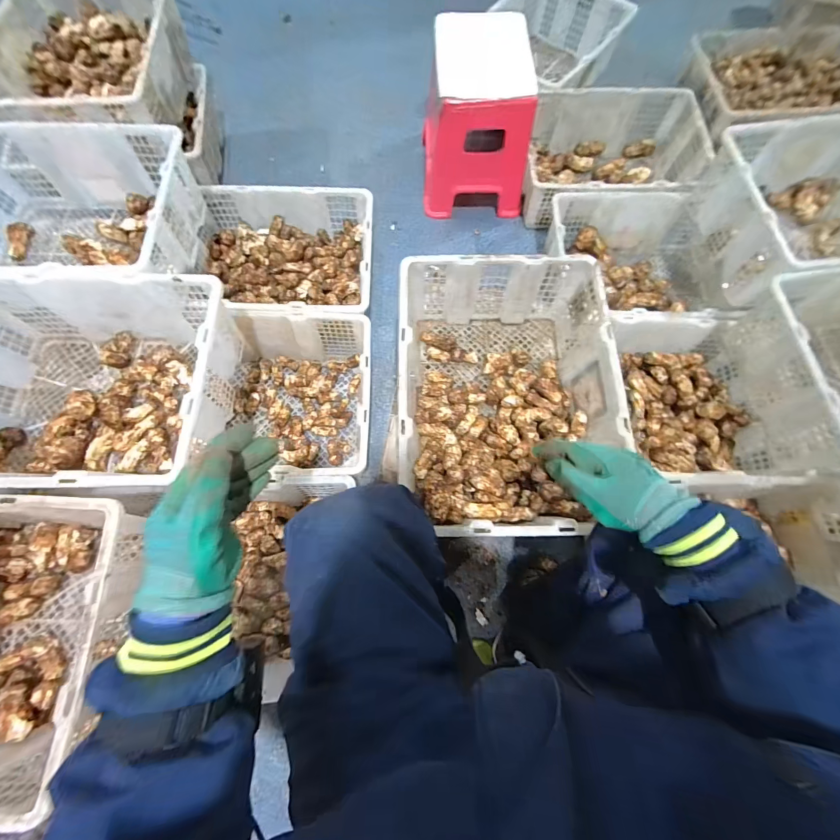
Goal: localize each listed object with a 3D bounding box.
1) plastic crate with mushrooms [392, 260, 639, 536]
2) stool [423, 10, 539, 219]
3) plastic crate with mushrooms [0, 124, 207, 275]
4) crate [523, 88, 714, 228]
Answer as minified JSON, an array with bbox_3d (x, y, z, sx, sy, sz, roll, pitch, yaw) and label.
[{"bbox_3d":[0.140,-0.043,0.664,0.341,0.166,0.468,0,72,-1],"label":"plastic crate with mushrooms"},{"bbox_3d":[0.154,-0.774,0.978,0.265,0.284,0.300,1,72,-1],"label":"stool"},{"bbox_3d":[-0.698,-0.392,0.757,0.448,0.171,0.366,5,72,0],"label":"plastic crate with mushrooms"},{"bbox_3d":[0.521,-0.733,1.060,0.472,0.148,0.359,0,72,-1],"label":"crate"}]

